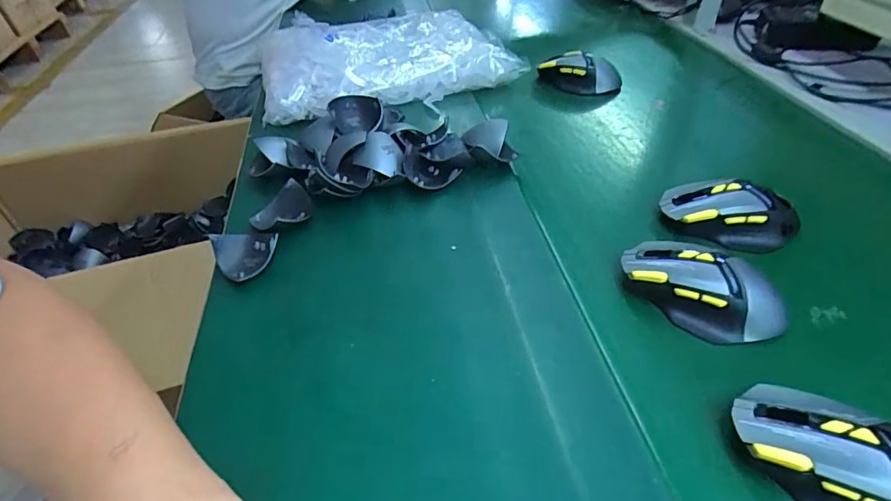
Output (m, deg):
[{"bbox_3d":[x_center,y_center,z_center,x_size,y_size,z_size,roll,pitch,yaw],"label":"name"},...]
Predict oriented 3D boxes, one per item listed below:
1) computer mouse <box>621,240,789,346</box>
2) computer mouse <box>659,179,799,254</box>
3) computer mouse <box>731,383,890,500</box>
[{"bbox_3d":[0.198,0.025,0.369,0.117,0.039,0.075,13,45,17],"label":"computer mouse"},{"bbox_3d":[0.255,-0.032,0.429,0.114,0.043,0.055,12,45,17],"label":"computer mouse"},{"bbox_3d":[0.221,0.120,0.269,0.108,0.037,0.068,24,49,26],"label":"computer mouse"}]

